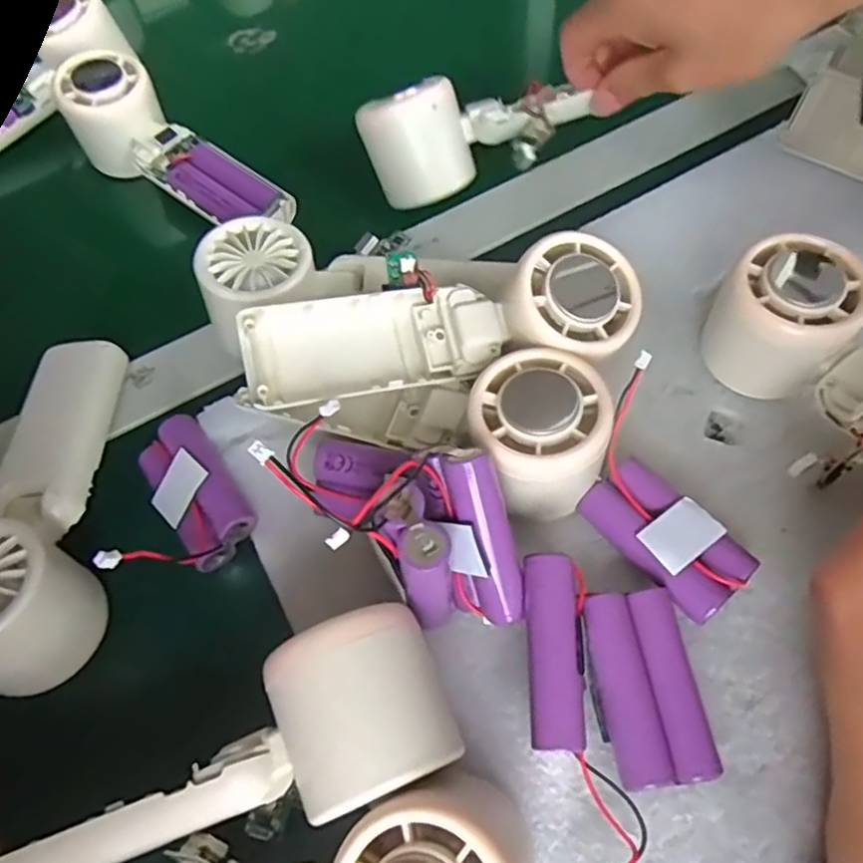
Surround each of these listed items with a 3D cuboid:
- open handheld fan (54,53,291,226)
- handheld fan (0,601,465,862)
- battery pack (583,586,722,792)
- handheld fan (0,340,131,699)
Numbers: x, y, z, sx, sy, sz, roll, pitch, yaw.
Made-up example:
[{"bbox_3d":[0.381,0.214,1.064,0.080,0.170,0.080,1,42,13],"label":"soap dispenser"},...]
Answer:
[{"bbox_3d":[-0.159,-0.171,0.401,0.156,0.047,0.053,34,69,21],"label":"open handheld fan"},{"bbox_3d":[-0.071,0.118,0.220,0.162,0.054,0.057,-24,62,-8],"label":"handheld fan"},{"bbox_3d":[0.078,0.093,0.243,0.035,0.017,0.064,-10,61,-1],"label":"battery pack"},{"bbox_3d":[-0.172,0.021,0.287,0.056,0.048,0.168,-7,62,1],"label":"handheld fan"}]

